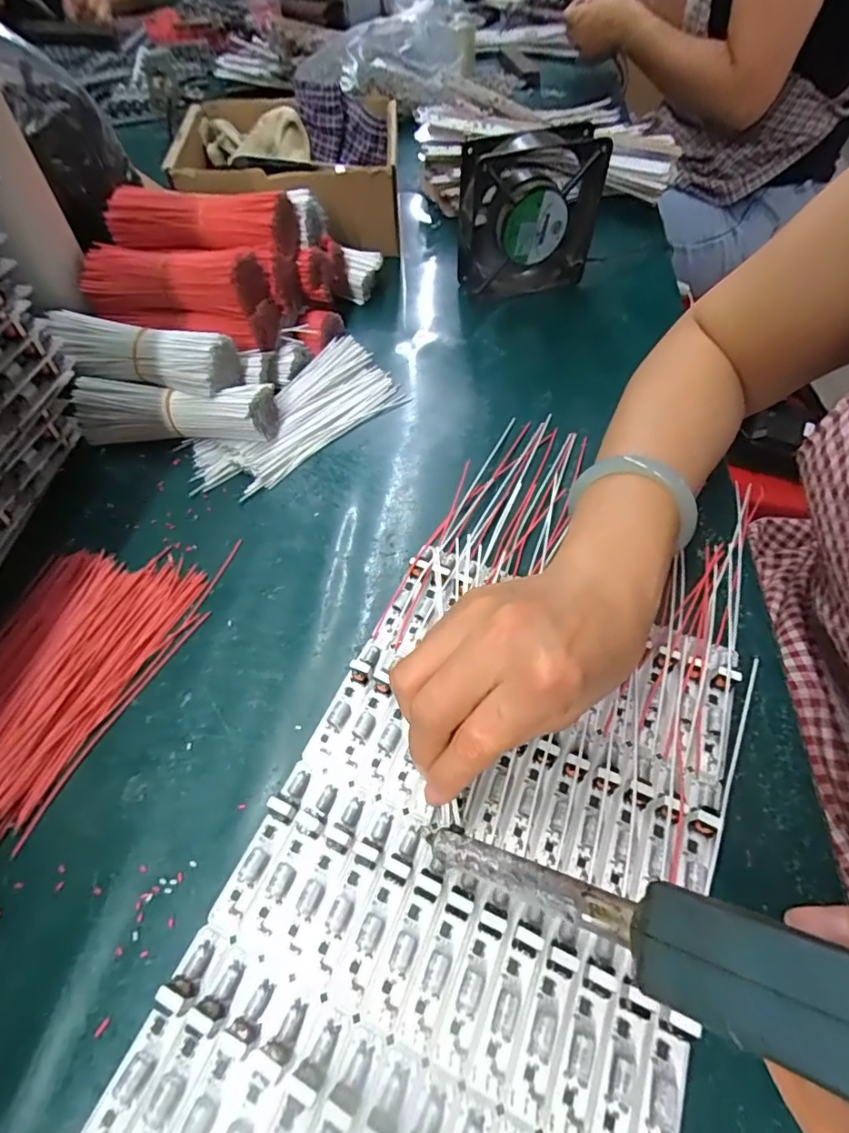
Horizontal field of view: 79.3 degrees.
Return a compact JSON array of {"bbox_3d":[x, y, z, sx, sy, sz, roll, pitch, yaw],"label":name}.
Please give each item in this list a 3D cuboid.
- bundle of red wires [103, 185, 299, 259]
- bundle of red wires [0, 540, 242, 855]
[{"bbox_3d":[-0.178,-0.268,0.398,0.144,0.033,0.037,6,53,3],"label":"bundle of red wires"},{"bbox_3d":[-0.204,0.052,0.283,0.101,0.016,0.170,20,58,14],"label":"bundle of red wires"}]

